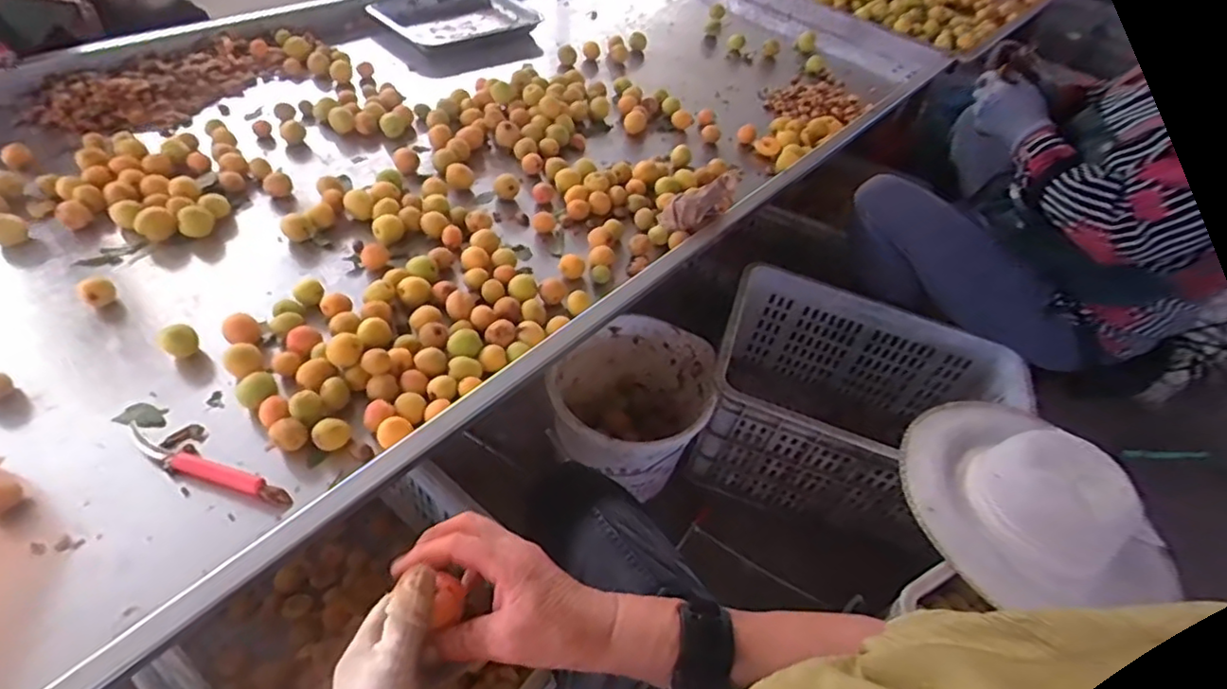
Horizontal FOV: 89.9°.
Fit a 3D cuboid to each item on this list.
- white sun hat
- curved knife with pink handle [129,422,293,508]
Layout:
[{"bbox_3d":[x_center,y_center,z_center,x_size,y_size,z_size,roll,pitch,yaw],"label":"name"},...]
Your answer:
[{"bbox_3d":[0.578,0.197,0.853,0.298,0.114,0.311,5,48,-6],"label":"white sun hat"},{"bbox_3d":[-0.417,0.123,0.621,0.198,0.012,0.027,17,48,10],"label":"curved knife with pink handle"}]

